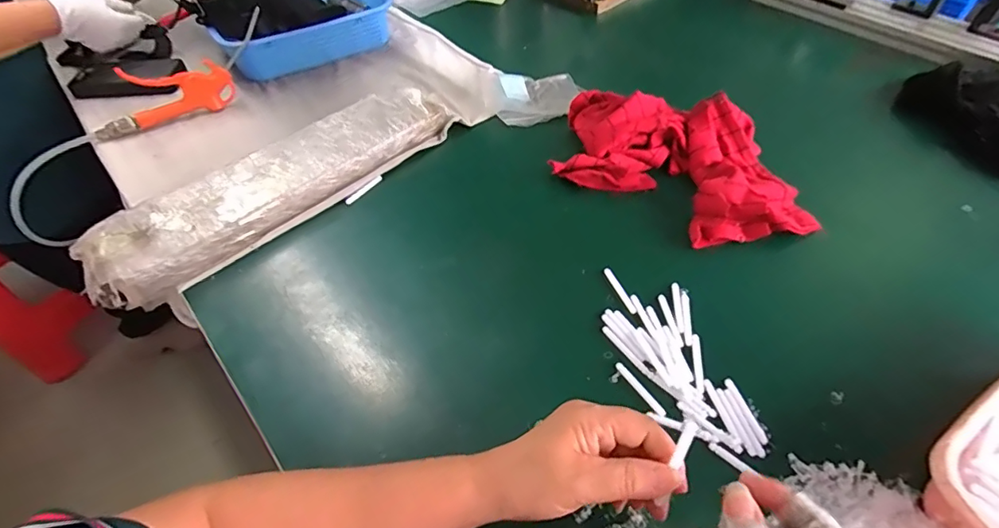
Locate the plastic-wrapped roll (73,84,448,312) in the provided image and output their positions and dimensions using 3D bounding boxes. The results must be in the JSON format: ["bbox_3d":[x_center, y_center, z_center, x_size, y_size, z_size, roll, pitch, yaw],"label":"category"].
[{"bbox_3d":[-0.263,-0.103,0.615,0.102,0.052,0.443,36,60,28],"label":"plastic-wrapped roll"}]

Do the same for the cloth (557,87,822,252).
[{"bbox_3d":[0.217,-0.122,0.610,0.309,0.052,0.205,16,53,15],"label":"cloth"}]

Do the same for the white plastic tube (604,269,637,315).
[{"bbox_3d":[0.125,0.027,0.525,0.007,0.004,0.059,-17,51,-11],"label":"white plastic tube"}]

